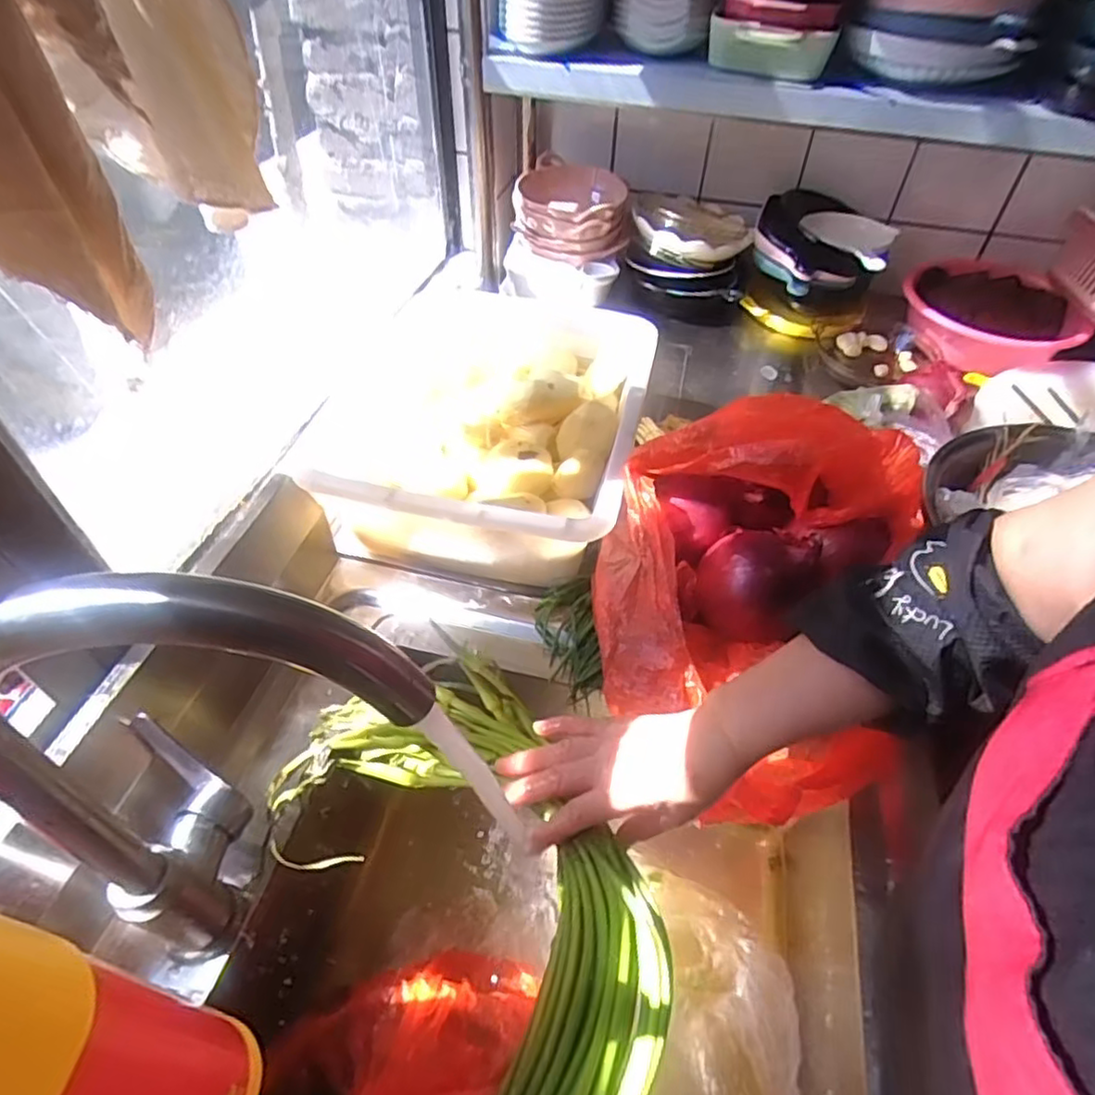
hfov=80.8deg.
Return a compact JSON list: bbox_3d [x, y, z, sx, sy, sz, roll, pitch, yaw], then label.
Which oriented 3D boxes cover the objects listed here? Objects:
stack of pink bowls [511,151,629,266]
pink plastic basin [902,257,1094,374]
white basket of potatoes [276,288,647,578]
[{"bbox_3d":[0.035,-0.472,0.904,0.157,0.097,0.125,20,50,15],"label":"stack of pink bowls"},{"bbox_3d":[0.588,-0.314,0.862,0.214,0.074,0.167,27,52,21],"label":"pink plastic basin"},{"bbox_3d":[-0.054,-0.126,0.714,0.296,0.131,0.365,10,48,6],"label":"white basket of potatoes"}]

